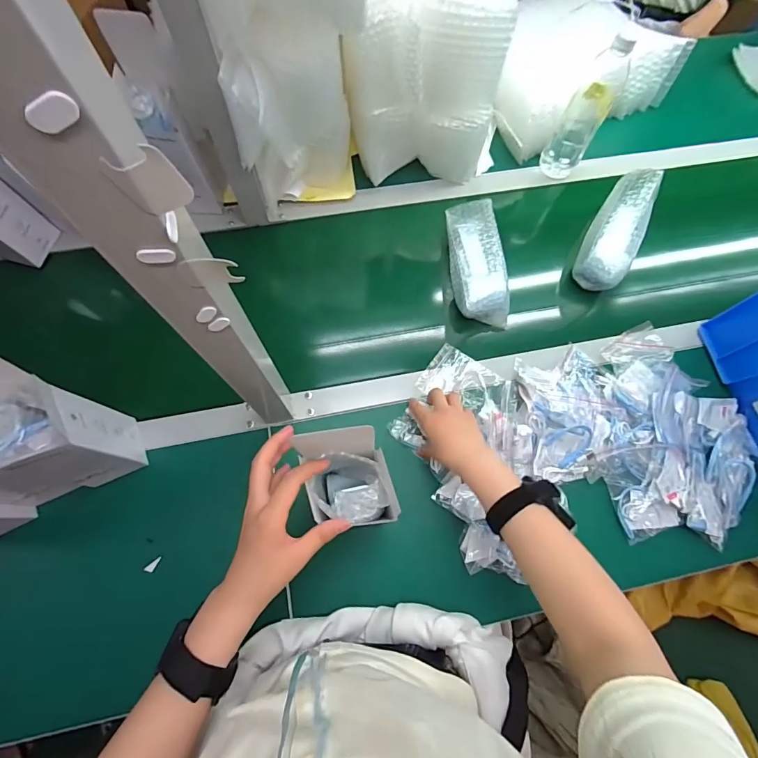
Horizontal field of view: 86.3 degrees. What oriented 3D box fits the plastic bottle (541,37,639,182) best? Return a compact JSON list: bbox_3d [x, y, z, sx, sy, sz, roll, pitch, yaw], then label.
[{"bbox_3d":[0.334,-0.425,0.656,0.062,0.195,0.060,32,73,8],"label":"plastic bottle"}]

